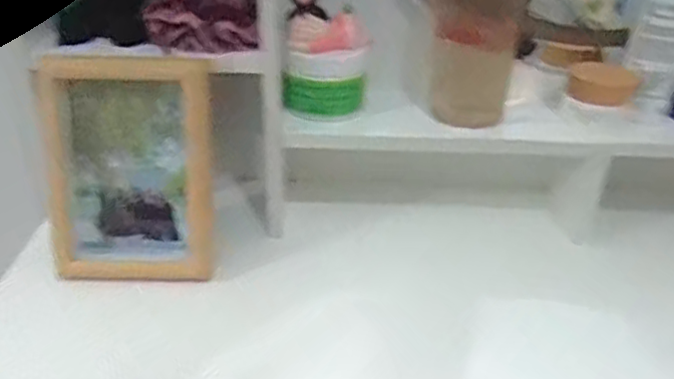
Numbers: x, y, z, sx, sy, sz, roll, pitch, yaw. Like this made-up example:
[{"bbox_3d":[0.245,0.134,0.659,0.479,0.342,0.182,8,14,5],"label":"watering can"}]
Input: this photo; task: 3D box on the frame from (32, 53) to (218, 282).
[{"bbox_3d":[-0.163,-0.013,0.506,0.132,0.180,0.020,0,14,-3],"label":"frame"}]

